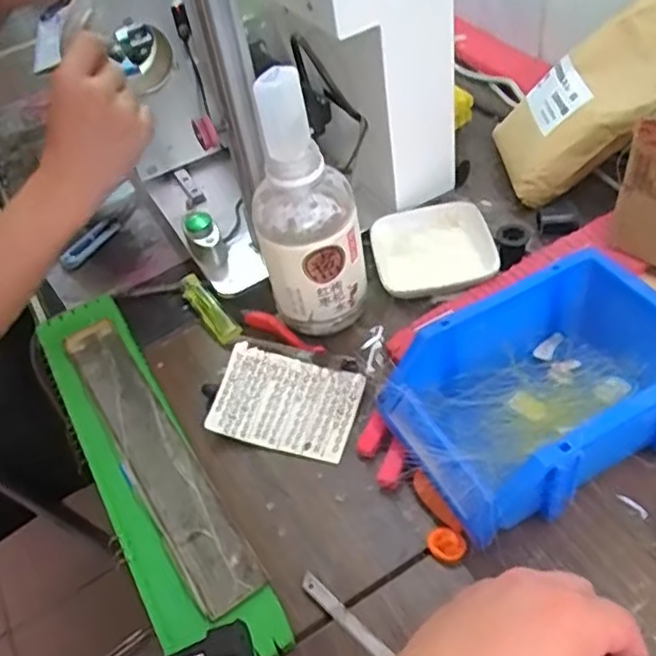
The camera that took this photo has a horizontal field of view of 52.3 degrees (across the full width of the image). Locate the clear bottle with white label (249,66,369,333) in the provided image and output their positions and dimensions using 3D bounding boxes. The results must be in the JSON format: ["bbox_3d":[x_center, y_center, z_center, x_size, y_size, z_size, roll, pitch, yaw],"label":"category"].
[{"bbox_3d":[-0.017,-0.079,0.484,0.065,0.189,0.067,27,57,31],"label":"clear bottle with white label"}]

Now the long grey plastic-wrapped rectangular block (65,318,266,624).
[{"bbox_3d":[-0.128,0.083,0.479,0.042,0.013,0.271,-31,51,-16],"label":"long grey plastic-wrapped rectangular block"}]

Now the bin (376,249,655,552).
[{"bbox_3d":[0.141,0.039,0.434,0.195,0.076,0.125,-25,48,-12],"label":"bin"}]

